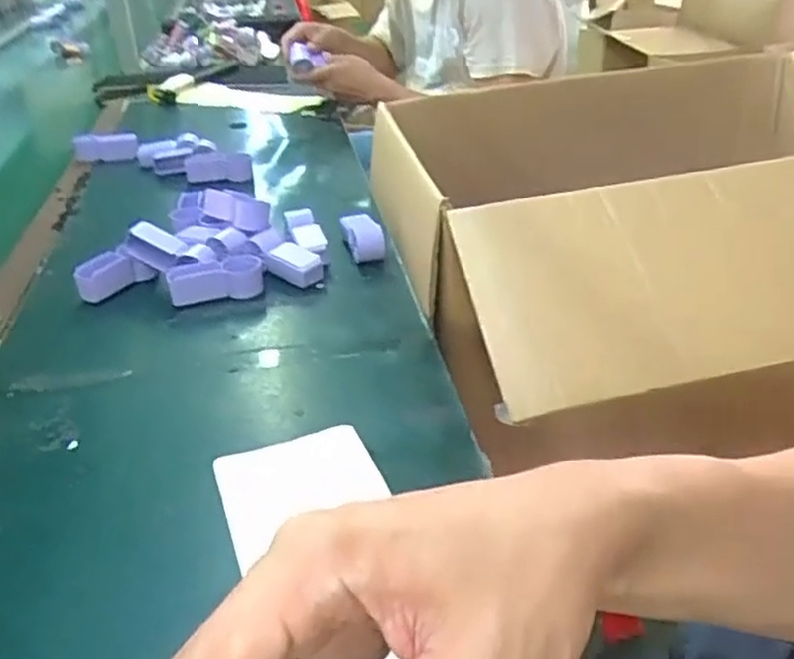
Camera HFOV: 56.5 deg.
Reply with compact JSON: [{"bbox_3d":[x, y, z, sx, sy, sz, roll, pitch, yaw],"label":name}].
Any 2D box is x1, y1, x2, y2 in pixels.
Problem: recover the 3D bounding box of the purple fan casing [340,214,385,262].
[{"bbox_3d":[-0.039,-0.110,0.856,0.038,0.020,0.093,-13,43,-14],"label":"purple fan casing"}]

